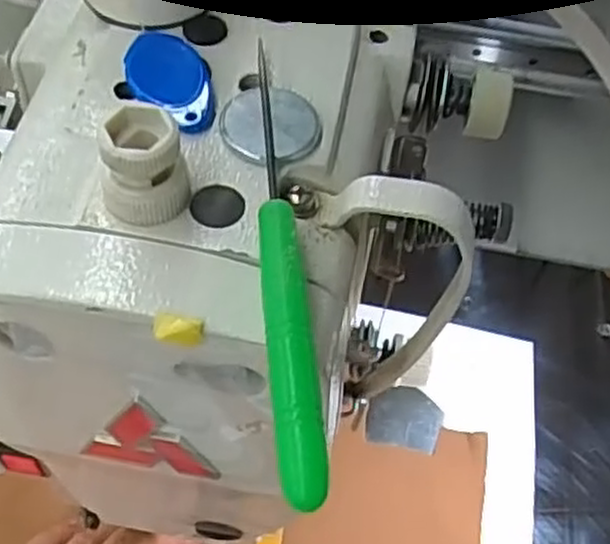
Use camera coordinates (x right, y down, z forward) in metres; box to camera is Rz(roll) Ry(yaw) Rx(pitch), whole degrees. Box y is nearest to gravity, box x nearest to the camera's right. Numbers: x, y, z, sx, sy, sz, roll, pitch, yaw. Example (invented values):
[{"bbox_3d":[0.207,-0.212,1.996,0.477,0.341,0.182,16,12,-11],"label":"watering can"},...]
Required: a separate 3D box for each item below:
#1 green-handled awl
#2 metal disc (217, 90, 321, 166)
[{"bbox_3d":[-0.005,-0.006,0.168,0.009,0.005,0.112,-3,56,-7],"label":"green-handled awl"},{"bbox_3d":[-0.008,-0.036,0.190,0.024,0.004,0.022,3,55,-4],"label":"metal disc"}]

